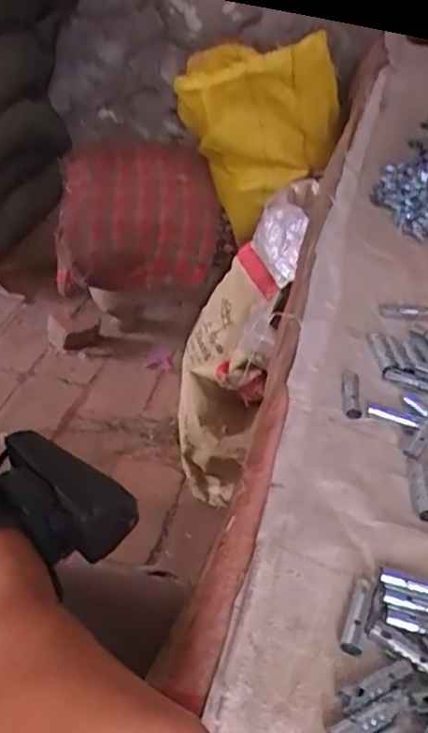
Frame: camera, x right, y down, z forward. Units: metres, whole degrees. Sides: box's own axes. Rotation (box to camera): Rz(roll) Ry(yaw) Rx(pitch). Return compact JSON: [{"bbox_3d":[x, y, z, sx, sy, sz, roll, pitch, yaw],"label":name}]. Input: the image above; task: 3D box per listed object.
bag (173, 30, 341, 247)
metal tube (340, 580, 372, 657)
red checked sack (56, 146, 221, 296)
[{"bbox_3d":[0.082,-0.353,1.031,0.257,0.282,0.118,7,38,40],"label":"bag"},{"bbox_3d":[0.073,0.125,0.333,0.011,0.009,0.038,15,41,16],"label":"metal tube"},{"bbox_3d":[-0.122,-0.239,1.060,0.246,0.166,0.205,0,39,-5],"label":"red checked sack"}]

